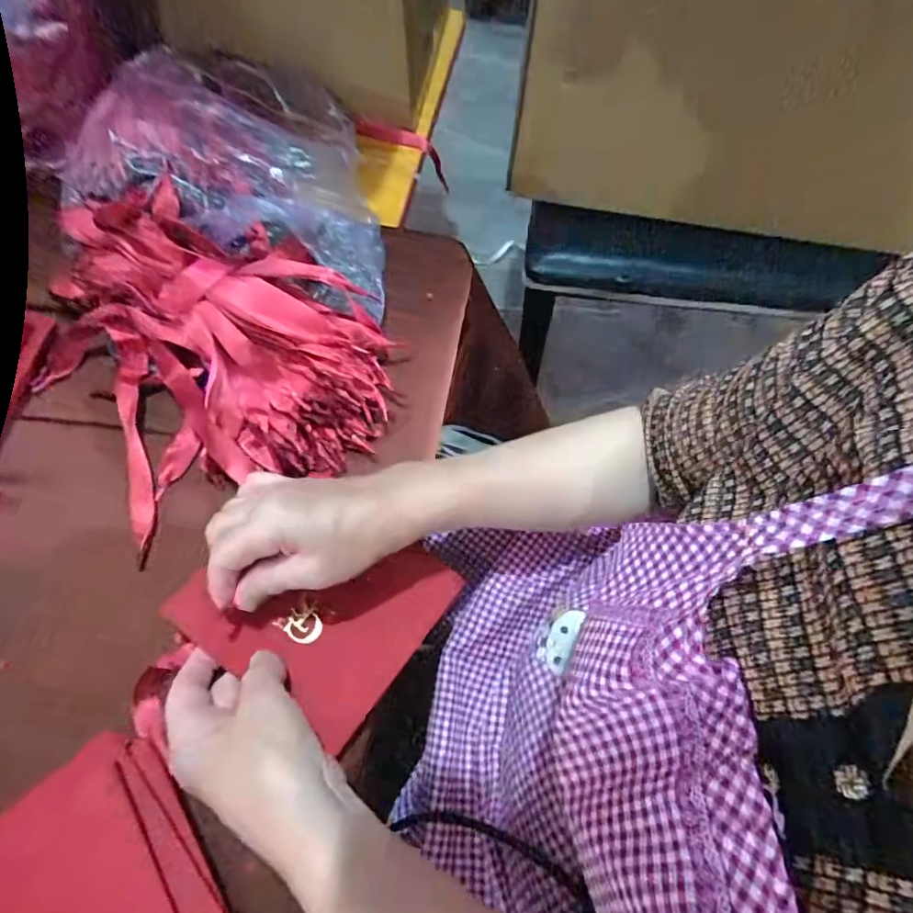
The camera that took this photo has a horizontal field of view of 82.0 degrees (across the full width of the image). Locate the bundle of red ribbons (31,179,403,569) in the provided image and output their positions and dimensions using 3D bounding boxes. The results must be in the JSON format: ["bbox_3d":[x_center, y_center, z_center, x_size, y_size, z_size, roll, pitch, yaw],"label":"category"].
[{"bbox_3d":[-0.206,-0.106,0.439,0.230,0.067,0.328,-38,69,-18],"label":"bundle of red ribbons"}]

